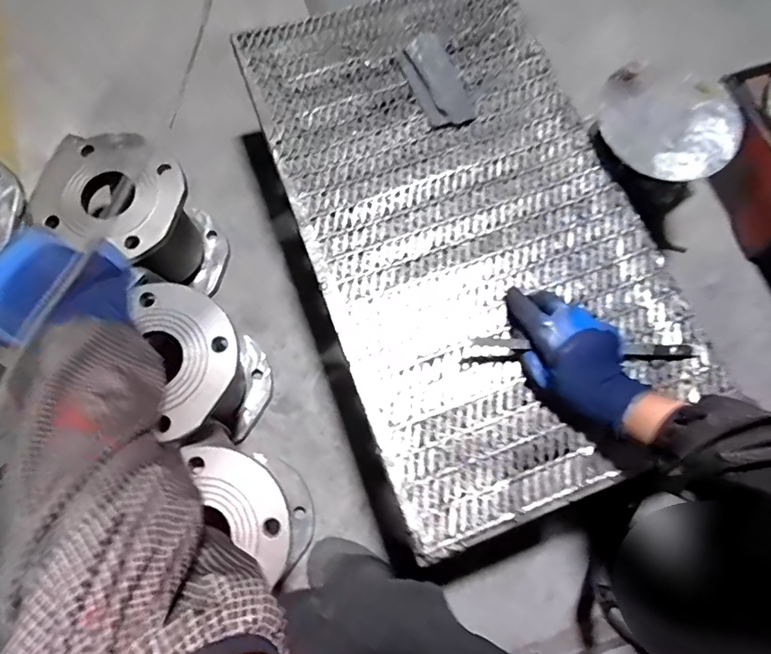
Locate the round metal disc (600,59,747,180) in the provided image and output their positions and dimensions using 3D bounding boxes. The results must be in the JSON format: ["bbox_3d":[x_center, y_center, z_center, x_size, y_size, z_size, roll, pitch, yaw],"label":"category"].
[{"bbox_3d":[0.341,-0.247,0.598,0.160,0.017,0.151,26,81,3],"label":"round metal disc"}]

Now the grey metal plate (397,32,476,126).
[{"bbox_3d":[0.069,-0.326,0.655,0.070,0.022,0.134,-22,75,-8],"label":"grey metal plate"}]

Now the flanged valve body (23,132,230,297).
[{"bbox_3d":[-0.340,-0.145,0.707,0.181,0.202,0.142,18,74,4],"label":"flanged valve body"}]

